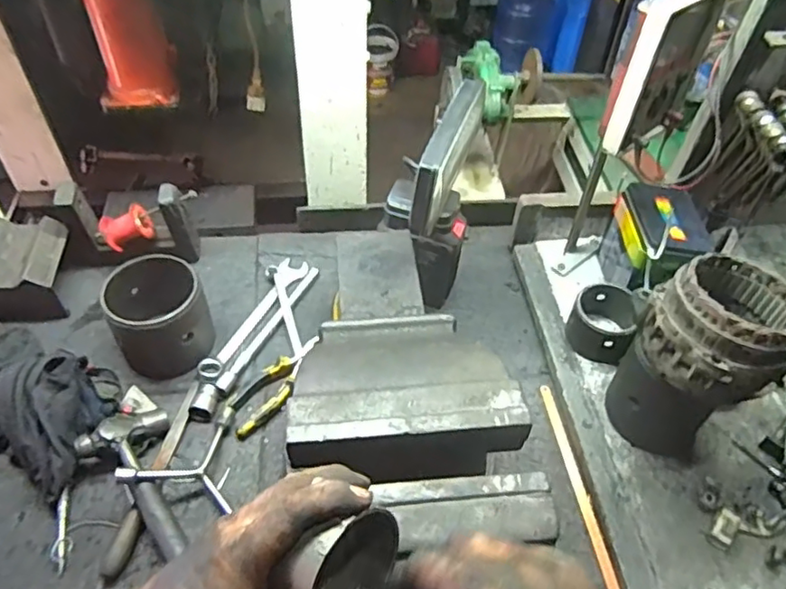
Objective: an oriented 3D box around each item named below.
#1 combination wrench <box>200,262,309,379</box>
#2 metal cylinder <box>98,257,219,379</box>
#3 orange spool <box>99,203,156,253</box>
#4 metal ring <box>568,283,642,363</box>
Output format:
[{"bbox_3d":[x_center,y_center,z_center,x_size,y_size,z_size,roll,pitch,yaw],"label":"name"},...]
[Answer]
[{"bbox_3d":[-0.202,0.030,0.904,0.040,0.014,0.251,21,51,14],"label":"combination wrench"},{"bbox_3d":[-0.324,0.017,0.843,0.143,0.119,0.152,-23,54,-21],"label":"metal cylinder"},{"bbox_3d":[-0.392,-0.099,0.914,0.069,0.048,0.052,-20,96,3],"label":"orange spool"},{"bbox_3d":[0.283,0.038,0.832,0.084,0.058,0.090,2,49,-2],"label":"metal ring"}]

